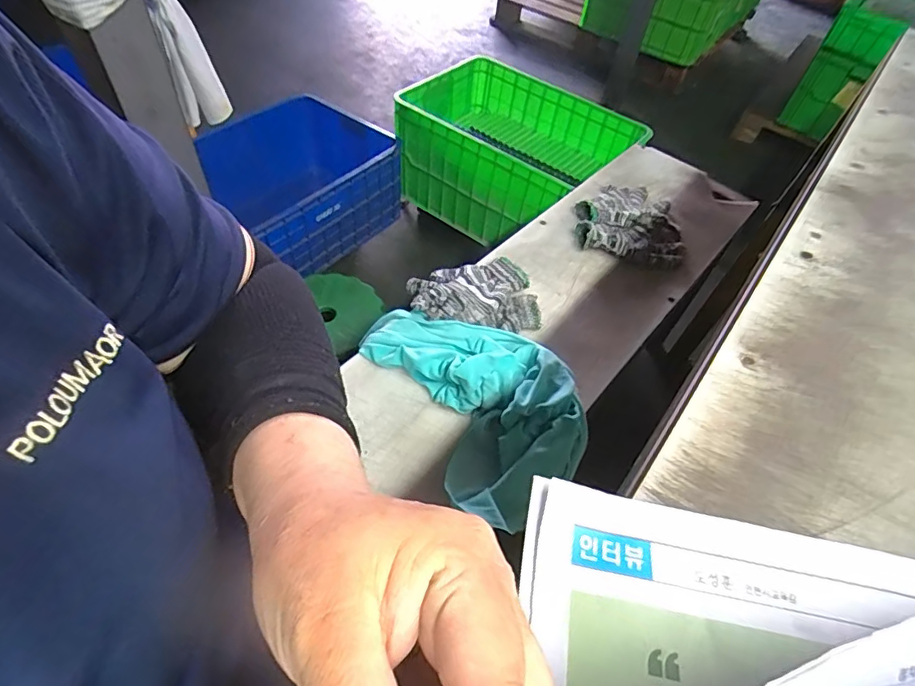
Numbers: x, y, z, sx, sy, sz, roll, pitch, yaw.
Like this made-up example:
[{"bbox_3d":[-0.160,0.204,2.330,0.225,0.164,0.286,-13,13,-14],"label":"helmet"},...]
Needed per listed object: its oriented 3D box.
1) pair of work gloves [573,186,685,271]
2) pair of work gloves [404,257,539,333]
[{"bbox_3d":[0.330,-0.233,0.988,0.195,0.032,0.222,11,52,2],"label":"pair of work gloves"},{"bbox_3d":[0.024,-0.078,0.824,0.199,0.037,0.150,-1,53,-8],"label":"pair of work gloves"}]

